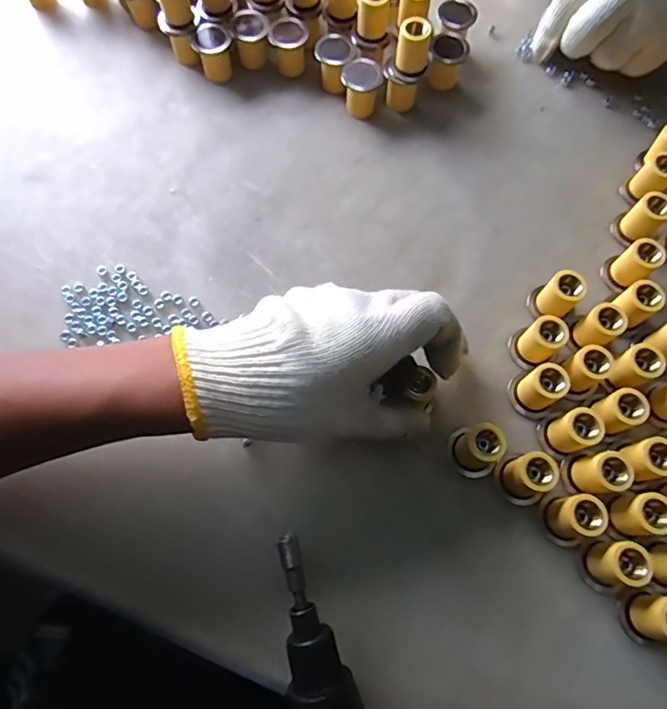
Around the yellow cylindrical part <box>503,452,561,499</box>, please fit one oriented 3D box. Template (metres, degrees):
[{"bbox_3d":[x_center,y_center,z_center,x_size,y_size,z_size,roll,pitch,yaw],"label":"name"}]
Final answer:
[{"bbox_3d":[0.112,0.072,0.305,0.024,0.034,0.023,0,70,-1],"label":"yellow cylindrical part"}]

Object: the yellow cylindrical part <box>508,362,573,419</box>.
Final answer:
[{"bbox_3d":[0.126,0.022,0.322,0.024,0.033,0.029,-32,73,-12],"label":"yellow cylindrical part"}]

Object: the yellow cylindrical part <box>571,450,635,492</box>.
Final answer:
[{"bbox_3d":[0.156,0.069,0.303,0.026,0.034,0.021,-8,70,-4],"label":"yellow cylindrical part"}]

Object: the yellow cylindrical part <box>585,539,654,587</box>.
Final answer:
[{"bbox_3d":[0.155,0.114,0.288,0.022,0.034,0.022,0,70,-1],"label":"yellow cylindrical part"}]

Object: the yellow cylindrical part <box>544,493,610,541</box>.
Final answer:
[{"bbox_3d":[0.136,0.092,0.296,0.021,0.035,0.022,0,70,-1],"label":"yellow cylindrical part"}]

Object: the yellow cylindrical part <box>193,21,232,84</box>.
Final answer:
[{"bbox_3d":[-0.093,-0.237,0.413,0.027,0.032,0.027,0,70,-1],"label":"yellow cylindrical part"}]

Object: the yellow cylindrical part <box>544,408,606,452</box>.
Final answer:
[{"bbox_3d":[0.142,0.047,0.314,0.025,0.034,0.021,-14,71,-6],"label":"yellow cylindrical part"}]

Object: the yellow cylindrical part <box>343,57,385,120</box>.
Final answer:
[{"bbox_3d":[0.023,-0.203,0.401,0.028,0.036,0.021,6,70,1],"label":"yellow cylindrical part"}]

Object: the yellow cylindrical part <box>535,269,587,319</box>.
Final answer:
[{"bbox_3d":[0.148,-0.037,0.345,0.022,0.034,0.022,-42,76,-15],"label":"yellow cylindrical part"}]

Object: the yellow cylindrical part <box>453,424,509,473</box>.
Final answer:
[{"bbox_3d":[0.086,0.056,0.310,0.023,0.035,0.022,0,70,-1],"label":"yellow cylindrical part"}]

